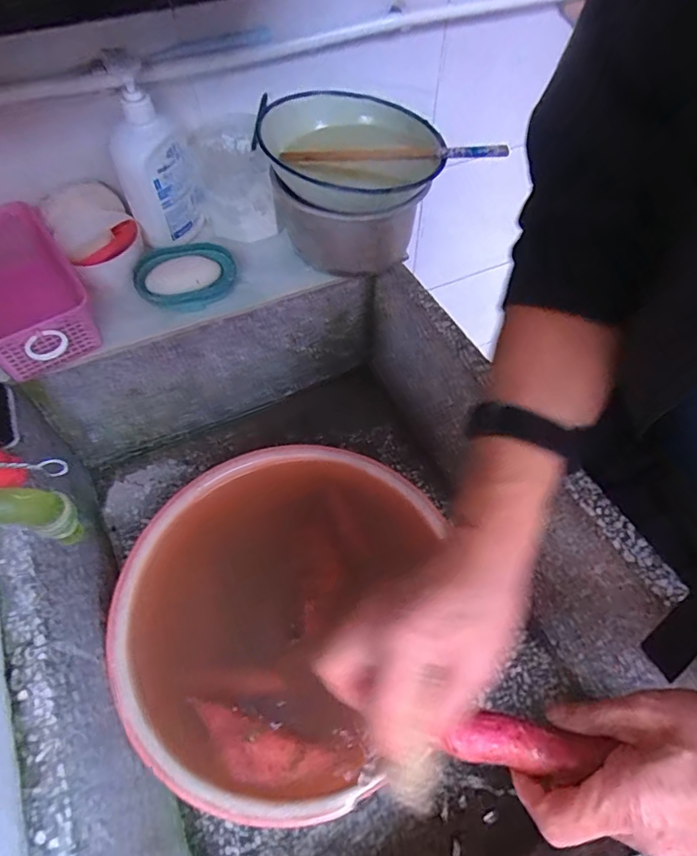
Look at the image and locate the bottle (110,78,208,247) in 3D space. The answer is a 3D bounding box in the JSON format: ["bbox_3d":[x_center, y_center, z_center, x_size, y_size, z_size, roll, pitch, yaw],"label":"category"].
[{"bbox_3d":[-0.217,-0.287,0.561,0.049,0.160,0.083,34,62,25],"label":"bottle"}]

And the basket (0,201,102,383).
[{"bbox_3d":[-0.346,-0.140,0.527,0.110,0.077,0.191,-31,61,-19],"label":"basket"}]

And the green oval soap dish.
[{"bbox_3d":[-0.181,-0.169,0.574,0.108,0.035,0.082,-18,58,-12],"label":"green oval soap dish"}]

